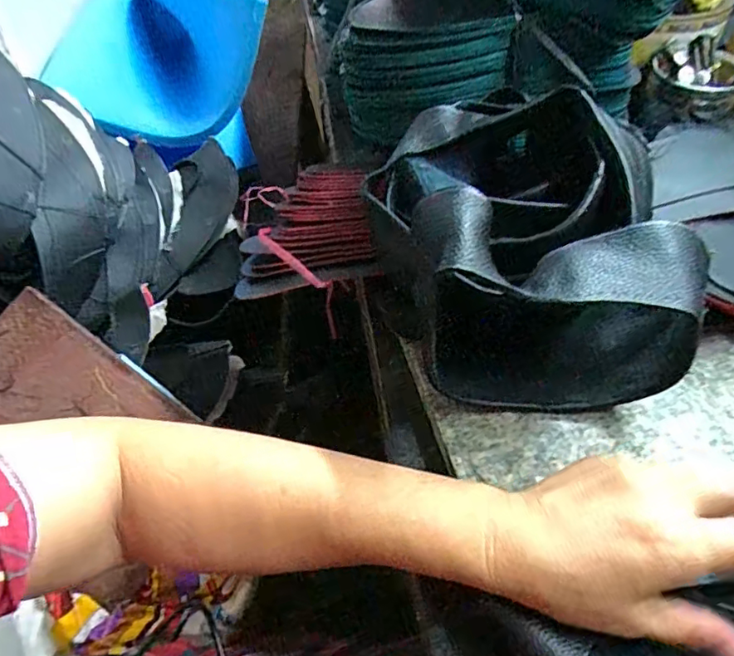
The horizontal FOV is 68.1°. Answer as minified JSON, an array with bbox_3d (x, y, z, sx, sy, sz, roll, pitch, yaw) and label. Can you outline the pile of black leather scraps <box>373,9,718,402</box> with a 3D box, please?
[{"bbox_3d":[0.091,-0.068,0.364,0.140,0.128,0.237,-13,53,-6],"label":"pile of black leather scraps"}]

